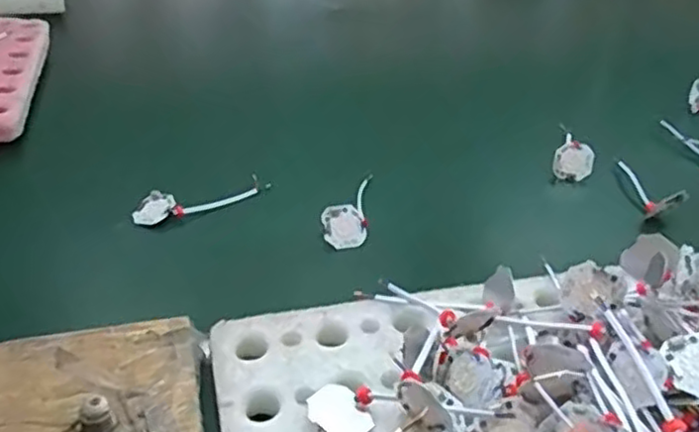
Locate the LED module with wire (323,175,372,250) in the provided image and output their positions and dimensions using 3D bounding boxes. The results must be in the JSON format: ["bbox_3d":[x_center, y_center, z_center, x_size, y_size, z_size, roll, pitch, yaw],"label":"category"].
[{"bbox_3d":[0.007,0.002,0.757,0.087,0.054,0.007,-39,9,-24],"label":"LED module with wire"}]

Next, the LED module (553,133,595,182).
[{"bbox_3d":[0.295,-0.069,0.888,0.050,0.060,0.012,34,1,9],"label":"LED module"}]

